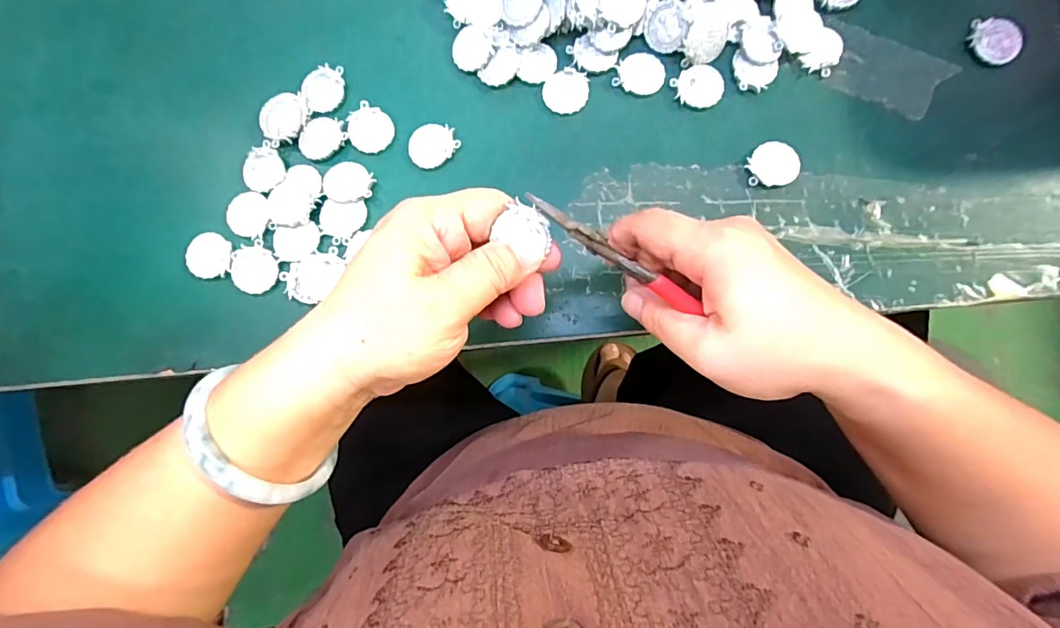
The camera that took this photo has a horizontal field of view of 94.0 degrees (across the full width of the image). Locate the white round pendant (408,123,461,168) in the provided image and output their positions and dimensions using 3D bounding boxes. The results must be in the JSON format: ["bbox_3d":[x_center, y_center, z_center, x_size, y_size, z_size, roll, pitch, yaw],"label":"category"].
[{"bbox_3d":[-0.060,-0.105,0.307,0.030,0.005,0.026,-31,81,-2],"label":"white round pendant"}]

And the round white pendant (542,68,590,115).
[{"bbox_3d":[0.023,-0.139,0.307,0.028,0.004,0.027,0,81,3],"label":"round white pendant"}]

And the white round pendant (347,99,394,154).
[{"bbox_3d":[-0.100,-0.116,0.309,0.027,0.005,0.030,-38,81,-3],"label":"white round pendant"}]

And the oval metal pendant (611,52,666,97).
[{"bbox_3d":[0.069,-0.150,0.306,0.029,0.004,0.028,21,83,6],"label":"oval metal pendant"}]

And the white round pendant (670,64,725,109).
[{"bbox_3d":[0.104,-0.140,0.304,0.029,0.004,0.026,-29,81,-2],"label":"white round pendant"}]

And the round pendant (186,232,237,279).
[{"bbox_3d":[-0.196,-0.035,0.301,0.029,0.004,0.027,0,81,3],"label":"round pendant"}]

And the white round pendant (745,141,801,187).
[{"bbox_3d":[0.146,-0.090,0.296,0.029,0.005,0.027,0,81,3],"label":"white round pendant"}]

